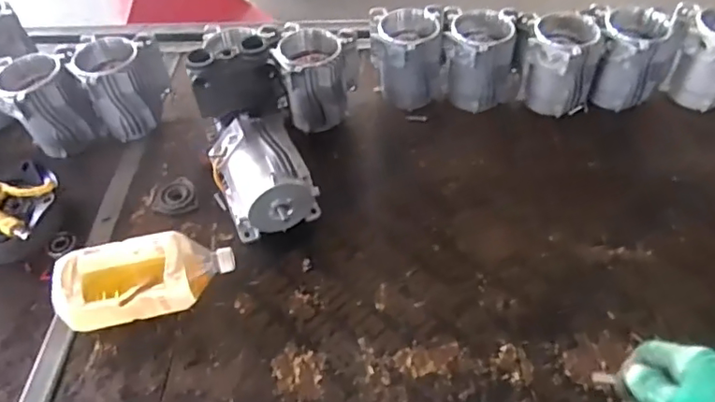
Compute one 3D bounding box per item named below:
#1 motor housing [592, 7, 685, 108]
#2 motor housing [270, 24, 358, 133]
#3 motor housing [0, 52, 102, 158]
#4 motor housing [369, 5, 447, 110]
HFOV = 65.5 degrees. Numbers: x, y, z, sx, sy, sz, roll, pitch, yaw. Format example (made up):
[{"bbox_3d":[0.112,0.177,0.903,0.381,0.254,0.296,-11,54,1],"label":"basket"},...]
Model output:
[{"bbox_3d":[0.458,-0.240,0.924,0.126,0.146,0.139,16,52,15],"label":"motor housing"},{"bbox_3d":[-0.069,-0.202,0.902,0.119,0.132,0.117,7,50,7],"label":"motor housing"},{"bbox_3d":[-0.491,-0.154,0.878,0.114,0.141,0.114,-32,56,-23],"label":"motor housing"},{"bbox_3d":[0.089,-0.243,0.937,0.122,0.140,0.122,-3,50,0],"label":"motor housing"}]

